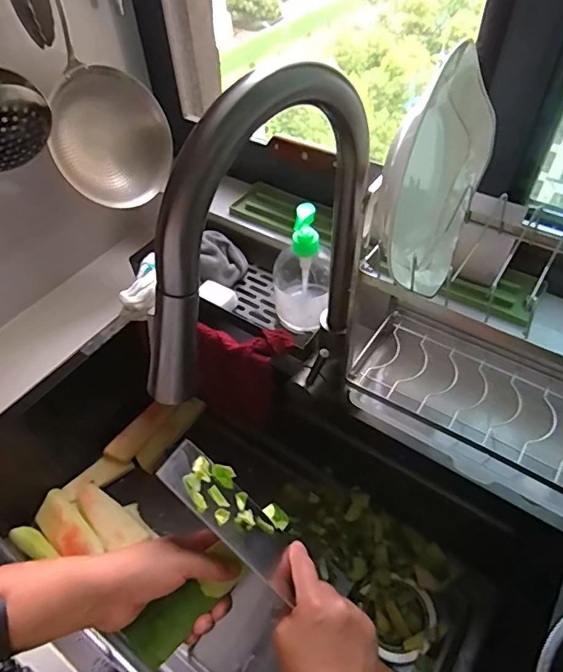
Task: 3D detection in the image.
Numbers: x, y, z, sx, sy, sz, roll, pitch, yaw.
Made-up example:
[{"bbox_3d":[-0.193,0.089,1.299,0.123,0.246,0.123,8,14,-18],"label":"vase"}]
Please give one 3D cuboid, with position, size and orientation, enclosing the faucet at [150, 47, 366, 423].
[{"bbox_3d":[0.003,-0.016,0.423,0.053,0.390,0.251,30,57,25],"label":"faucet"}]

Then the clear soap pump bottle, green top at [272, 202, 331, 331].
[{"bbox_3d":[0.025,-0.077,0.589,0.069,0.170,0.057,1,49,3],"label":"clear soap pump bottle, green top"}]

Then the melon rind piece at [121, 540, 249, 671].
[{"bbox_3d":[-0.084,0.242,0.438,0.111,0.015,0.038,-38,58,-25],"label":"melon rind piece"}]

